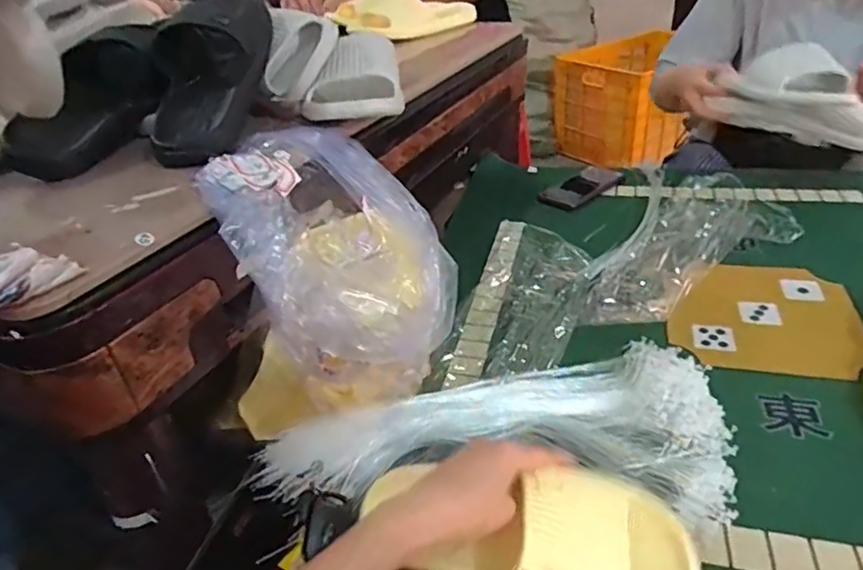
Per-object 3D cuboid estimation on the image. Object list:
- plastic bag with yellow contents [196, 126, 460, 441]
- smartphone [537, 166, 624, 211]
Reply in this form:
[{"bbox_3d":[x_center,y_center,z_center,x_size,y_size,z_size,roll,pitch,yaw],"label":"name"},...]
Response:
[{"bbox_3d":[-0.086,0.003,0.568,0.193,0.247,0.217,2,34,11],"label":"plastic bag with yellow contents"},{"bbox_3d":[0.267,-0.171,1.023,0.167,0.016,0.079,-29,40,-31],"label":"smartphone"}]

